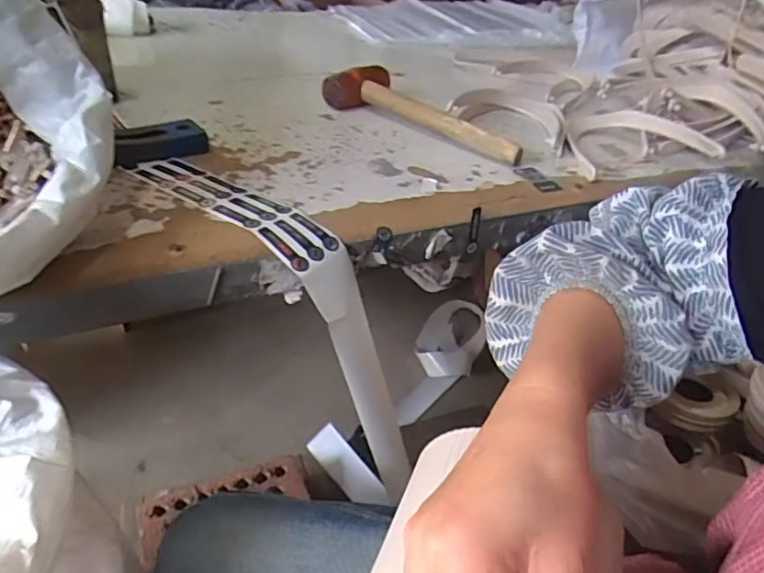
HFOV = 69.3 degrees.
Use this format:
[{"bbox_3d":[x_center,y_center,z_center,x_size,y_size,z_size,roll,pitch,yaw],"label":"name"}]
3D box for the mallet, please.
[{"bbox_3d":[0.057,-0.219,0.705,0.282,0.046,0.073,32,43,29],"label":"mallet"}]

